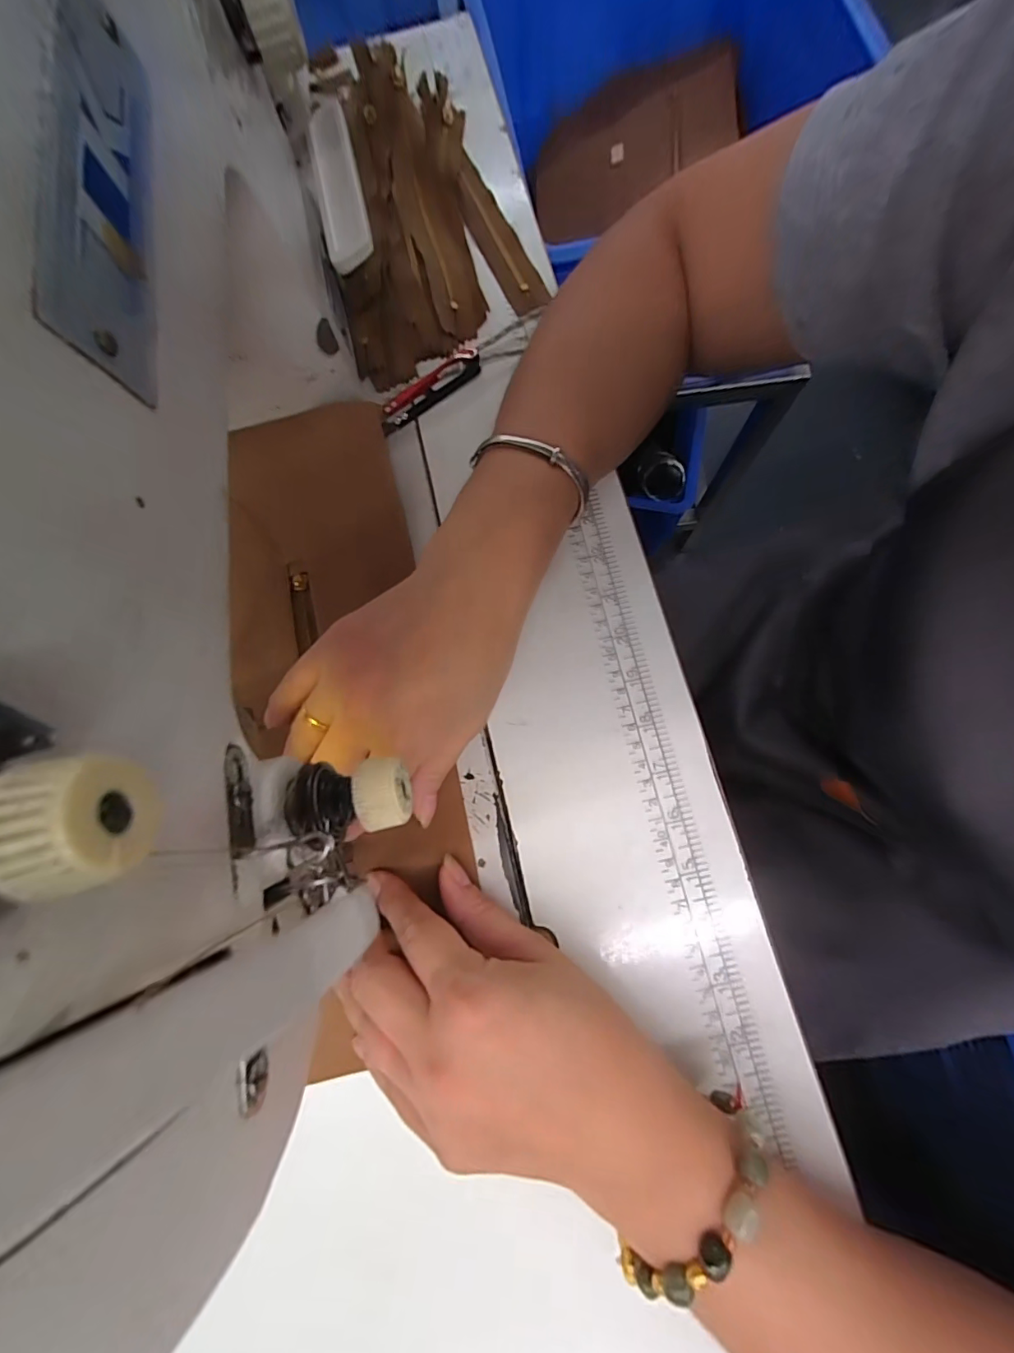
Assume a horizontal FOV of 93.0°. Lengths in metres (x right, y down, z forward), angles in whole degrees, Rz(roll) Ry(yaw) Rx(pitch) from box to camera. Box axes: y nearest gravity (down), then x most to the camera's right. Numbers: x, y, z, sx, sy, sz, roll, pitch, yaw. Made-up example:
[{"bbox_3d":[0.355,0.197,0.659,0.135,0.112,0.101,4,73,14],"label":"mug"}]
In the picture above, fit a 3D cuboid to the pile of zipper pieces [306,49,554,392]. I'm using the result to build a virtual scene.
[{"bbox_3d":[-0.061,-0.346,0.333,0.131,0.040,0.289,-12,77,1],"label":"pile of zipper pieces"}]

